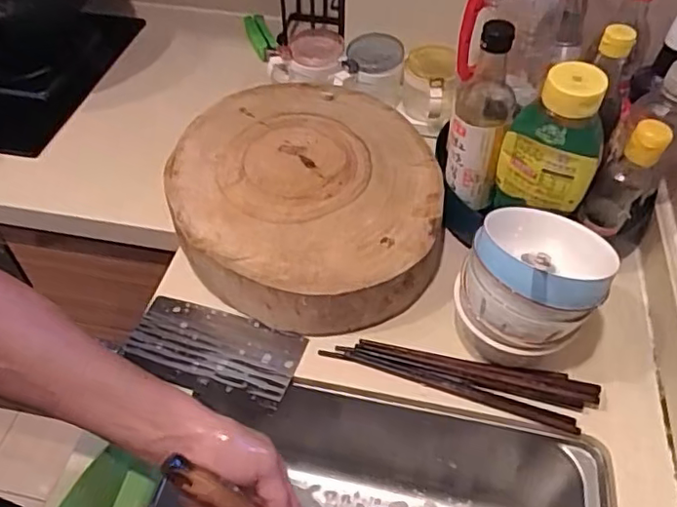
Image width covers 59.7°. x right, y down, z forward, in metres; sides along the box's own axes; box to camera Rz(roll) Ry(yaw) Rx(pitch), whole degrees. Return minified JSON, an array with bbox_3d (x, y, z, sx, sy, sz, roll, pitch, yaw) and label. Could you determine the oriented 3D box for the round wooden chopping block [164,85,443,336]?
[{"bbox_3d":[-0.039,-0.064,0.732,0.310,0.093,0.336,0,49,-1],"label":"round wooden chopping block"}]

